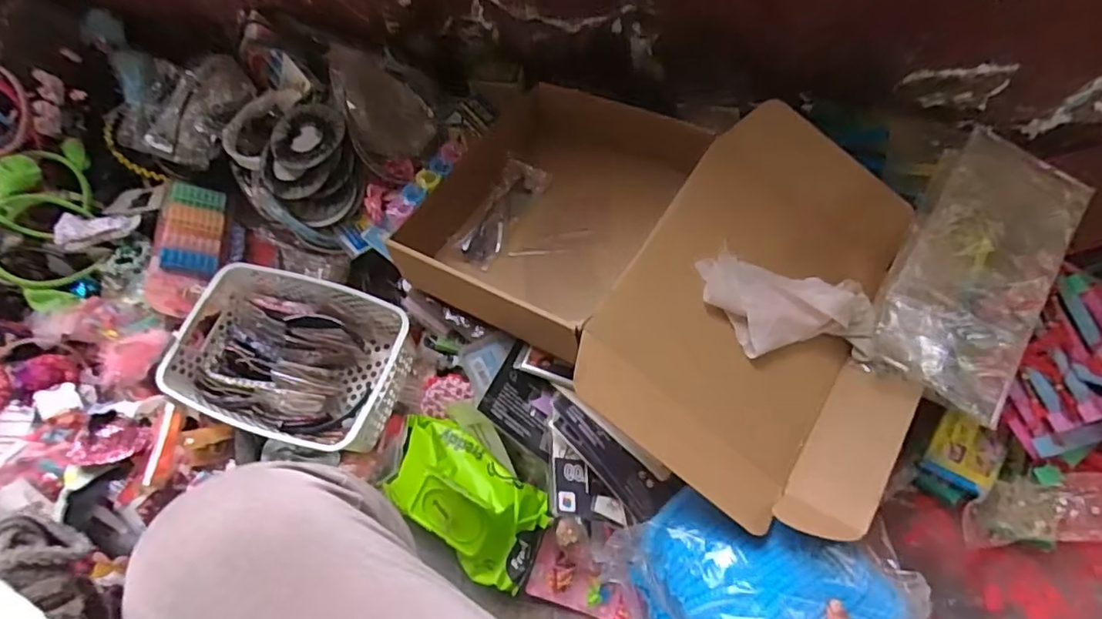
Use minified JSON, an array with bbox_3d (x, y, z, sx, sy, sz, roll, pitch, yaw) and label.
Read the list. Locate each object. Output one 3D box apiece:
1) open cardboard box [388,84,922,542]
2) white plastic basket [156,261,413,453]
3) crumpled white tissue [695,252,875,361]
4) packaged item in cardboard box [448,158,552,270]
[{"bbox_3d":[0.148,-0.053,0.656,0.540,0.126,0.387,29,70,15],"label":"open cardboard box"},{"bbox_3d":[-0.337,0.063,0.768,0.297,0.091,0.208,16,67,10],"label":"white plastic basket"},{"bbox_3d":[0.256,0.001,0.614,0.200,0.042,0.100,11,65,-10],"label":"crumpled white tissue"},{"bbox_3d":[-0.064,-0.130,0.753,0.061,0.021,0.172,27,70,14],"label":"packaged item in cardboard box"}]

